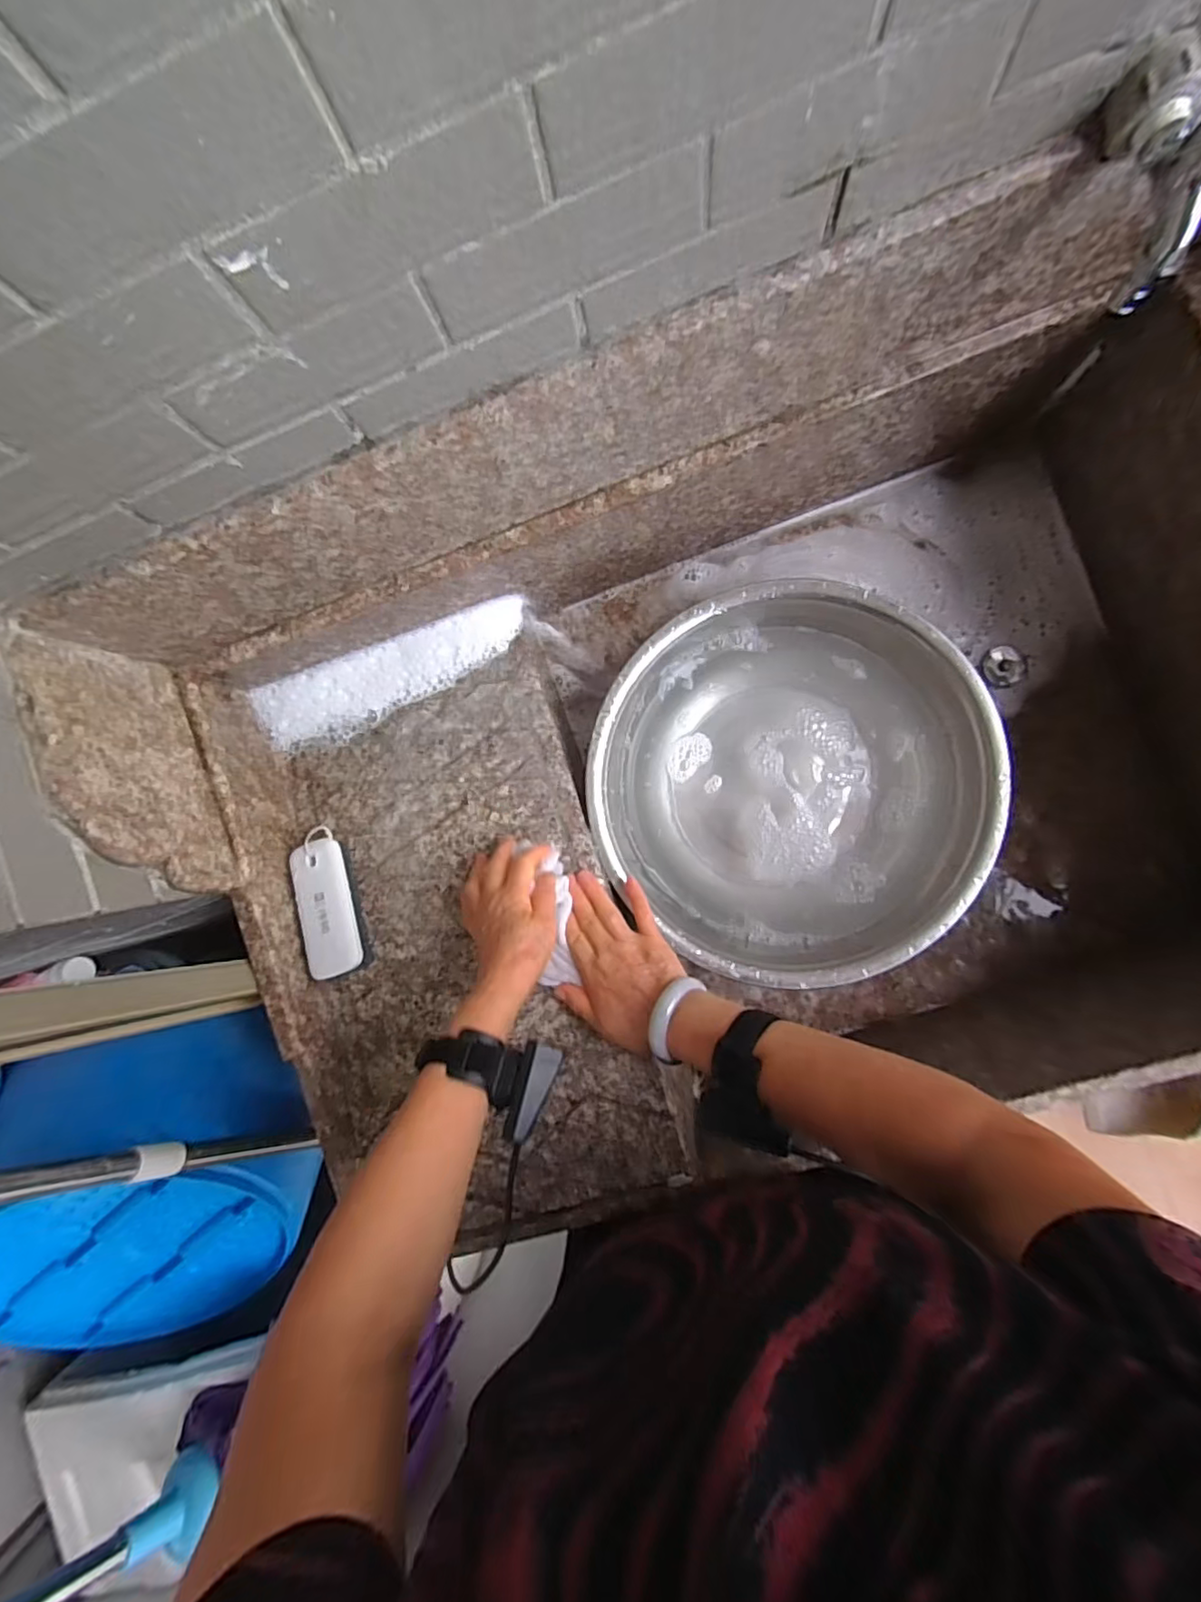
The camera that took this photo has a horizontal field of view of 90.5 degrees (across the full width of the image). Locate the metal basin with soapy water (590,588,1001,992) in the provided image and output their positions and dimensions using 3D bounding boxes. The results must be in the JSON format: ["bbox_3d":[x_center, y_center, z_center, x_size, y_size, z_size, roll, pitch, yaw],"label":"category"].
[{"bbox_3d":[0.185,-0.018,0.604,0.347,0.113,0.357,0,90,9],"label":"metal basin with soapy water"}]

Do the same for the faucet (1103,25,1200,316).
[{"bbox_3d":[0.297,-0.318,0.302,0.033,0.081,0.111,-17,87,8],"label":"faucet"}]

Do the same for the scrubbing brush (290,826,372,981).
[{"bbox_3d":[-0.265,0.097,0.578,0.057,0.039,0.139,-15,88,8],"label":"scrubbing brush"}]

